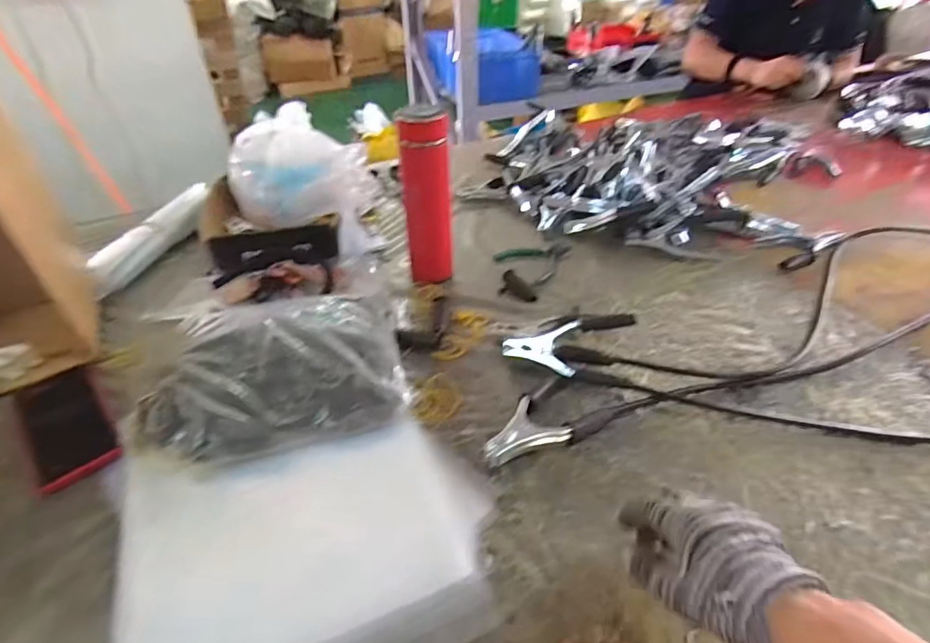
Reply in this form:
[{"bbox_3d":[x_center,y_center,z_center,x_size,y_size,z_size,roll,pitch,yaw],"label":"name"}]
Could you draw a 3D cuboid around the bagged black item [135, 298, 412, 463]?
[{"bbox_3d":[-0.202,0.047,0.535,0.260,0.069,0.198,-10,38,-11],"label":"bagged black item"}]

